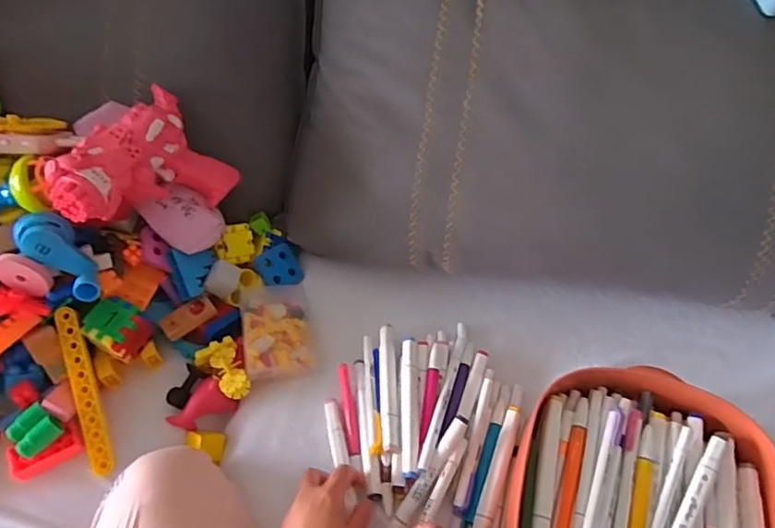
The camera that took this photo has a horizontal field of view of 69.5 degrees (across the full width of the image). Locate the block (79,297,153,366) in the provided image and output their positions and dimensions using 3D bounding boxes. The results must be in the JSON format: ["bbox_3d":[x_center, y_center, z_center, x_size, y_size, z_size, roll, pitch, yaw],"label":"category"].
[{"bbox_3d":[-0.293,0.070,0.609,0.052,0.047,0.052,28,64,16],"label":"block"}]

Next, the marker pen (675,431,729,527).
[{"bbox_3d":[0.268,0.211,0.492,0.014,0.018,0.149,32,65,17],"label":"marker pen"}]

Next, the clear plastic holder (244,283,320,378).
[{"bbox_3d":[-0.128,0.076,0.655,0.074,0.026,0.118,-11,60,-6],"label":"clear plastic holder"}]

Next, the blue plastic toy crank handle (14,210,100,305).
[{"bbox_3d":[-0.336,-0.008,0.579,0.050,0.038,0.107,-44,98,-22],"label":"blue plastic toy crank handle"}]

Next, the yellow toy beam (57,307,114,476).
[{"bbox_3d":[-0.319,0.133,0.591,0.020,0.017,0.175,-16,85,-9],"label":"yellow toy beam"}]

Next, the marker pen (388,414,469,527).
[{"bbox_3d":[0.035,0.214,0.544,0.015,0.011,0.147,31,79,17],"label":"marker pen"}]

